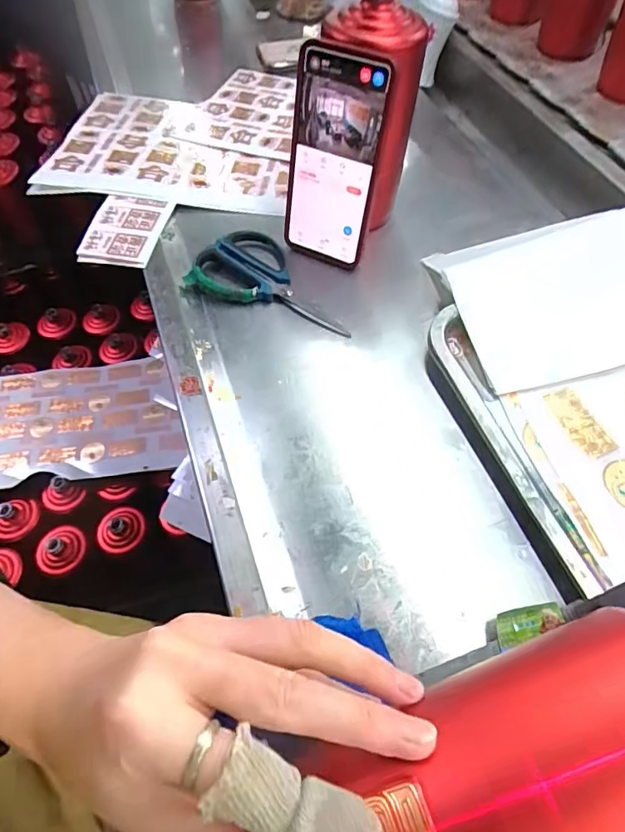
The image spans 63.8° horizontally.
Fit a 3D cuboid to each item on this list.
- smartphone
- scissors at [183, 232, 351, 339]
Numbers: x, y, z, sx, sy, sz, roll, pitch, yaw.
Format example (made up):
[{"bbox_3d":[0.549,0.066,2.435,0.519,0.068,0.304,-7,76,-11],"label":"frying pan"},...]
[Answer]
[{"bbox_3d":[0.015,-0.215,0.434,0.080,0.164,0.011,23,43,15],"label":"smartphone"},{"bbox_3d":[-0.032,-0.129,0.468,0.157,0.018,0.077,19,58,11],"label":"scissors"}]

